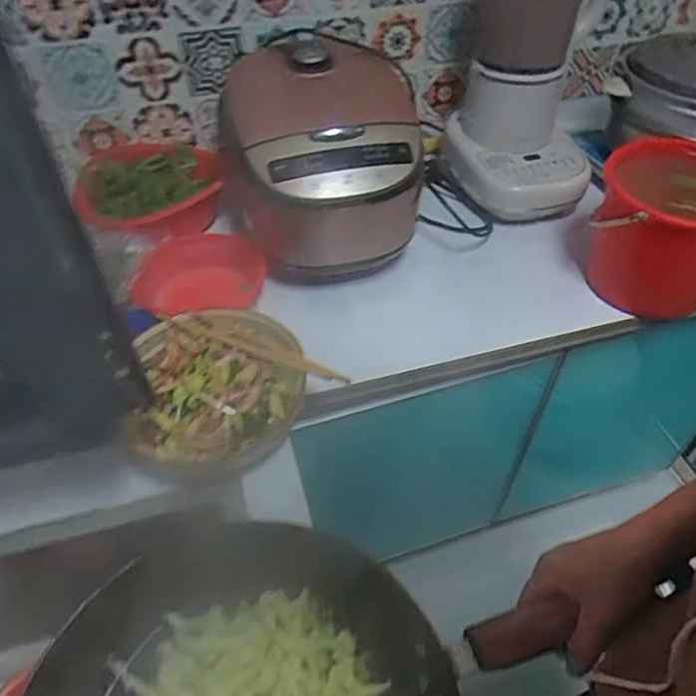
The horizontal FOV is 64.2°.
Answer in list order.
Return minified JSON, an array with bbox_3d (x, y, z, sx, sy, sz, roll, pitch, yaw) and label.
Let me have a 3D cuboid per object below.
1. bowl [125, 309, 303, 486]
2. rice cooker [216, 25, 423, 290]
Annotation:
[{"bbox_3d":[-0.151,0.049,0.633,0.201,0.065,0.209,-7,47,-6],"label":"bowl"},{"bbox_3d":[-0.038,-0.300,0.819,0.292,0.225,0.390,-7,47,-6],"label":"rice cooker"}]

